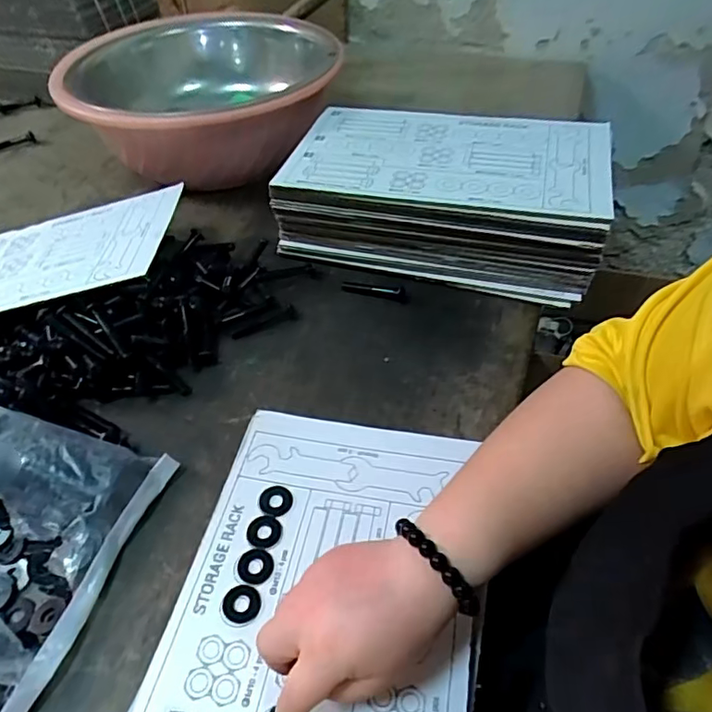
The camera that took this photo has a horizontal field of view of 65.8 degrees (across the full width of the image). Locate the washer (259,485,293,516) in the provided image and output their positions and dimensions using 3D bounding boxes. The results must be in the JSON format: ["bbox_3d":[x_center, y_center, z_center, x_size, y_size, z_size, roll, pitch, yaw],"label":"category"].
[{"bbox_3d":[-0.059,0.106,0.408,0.023,0.004,0.023,-2,47,2],"label":"washer"}]

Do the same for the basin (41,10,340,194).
[{"bbox_3d":[-0.189,-0.351,0.757,0.304,0.153,0.344,1,47,3],"label":"basin"}]

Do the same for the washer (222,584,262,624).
[{"bbox_3d":[-0.075,0.161,0.359,0.024,0.004,0.023,-2,47,2],"label":"washer"}]

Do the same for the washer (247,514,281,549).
[{"bbox_3d":[-0.066,0.125,0.392,0.023,0.004,0.024,-2,47,2],"label":"washer"}]

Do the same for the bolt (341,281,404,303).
[{"bbox_3d":[0.017,-0.071,0.585,0.070,0.012,0.014,14,50,16],"label":"bolt"}]

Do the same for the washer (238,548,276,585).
[{"bbox_3d":[-0.068,0.143,0.375,0.024,0.004,0.023,-2,47,2],"label":"washer"}]

